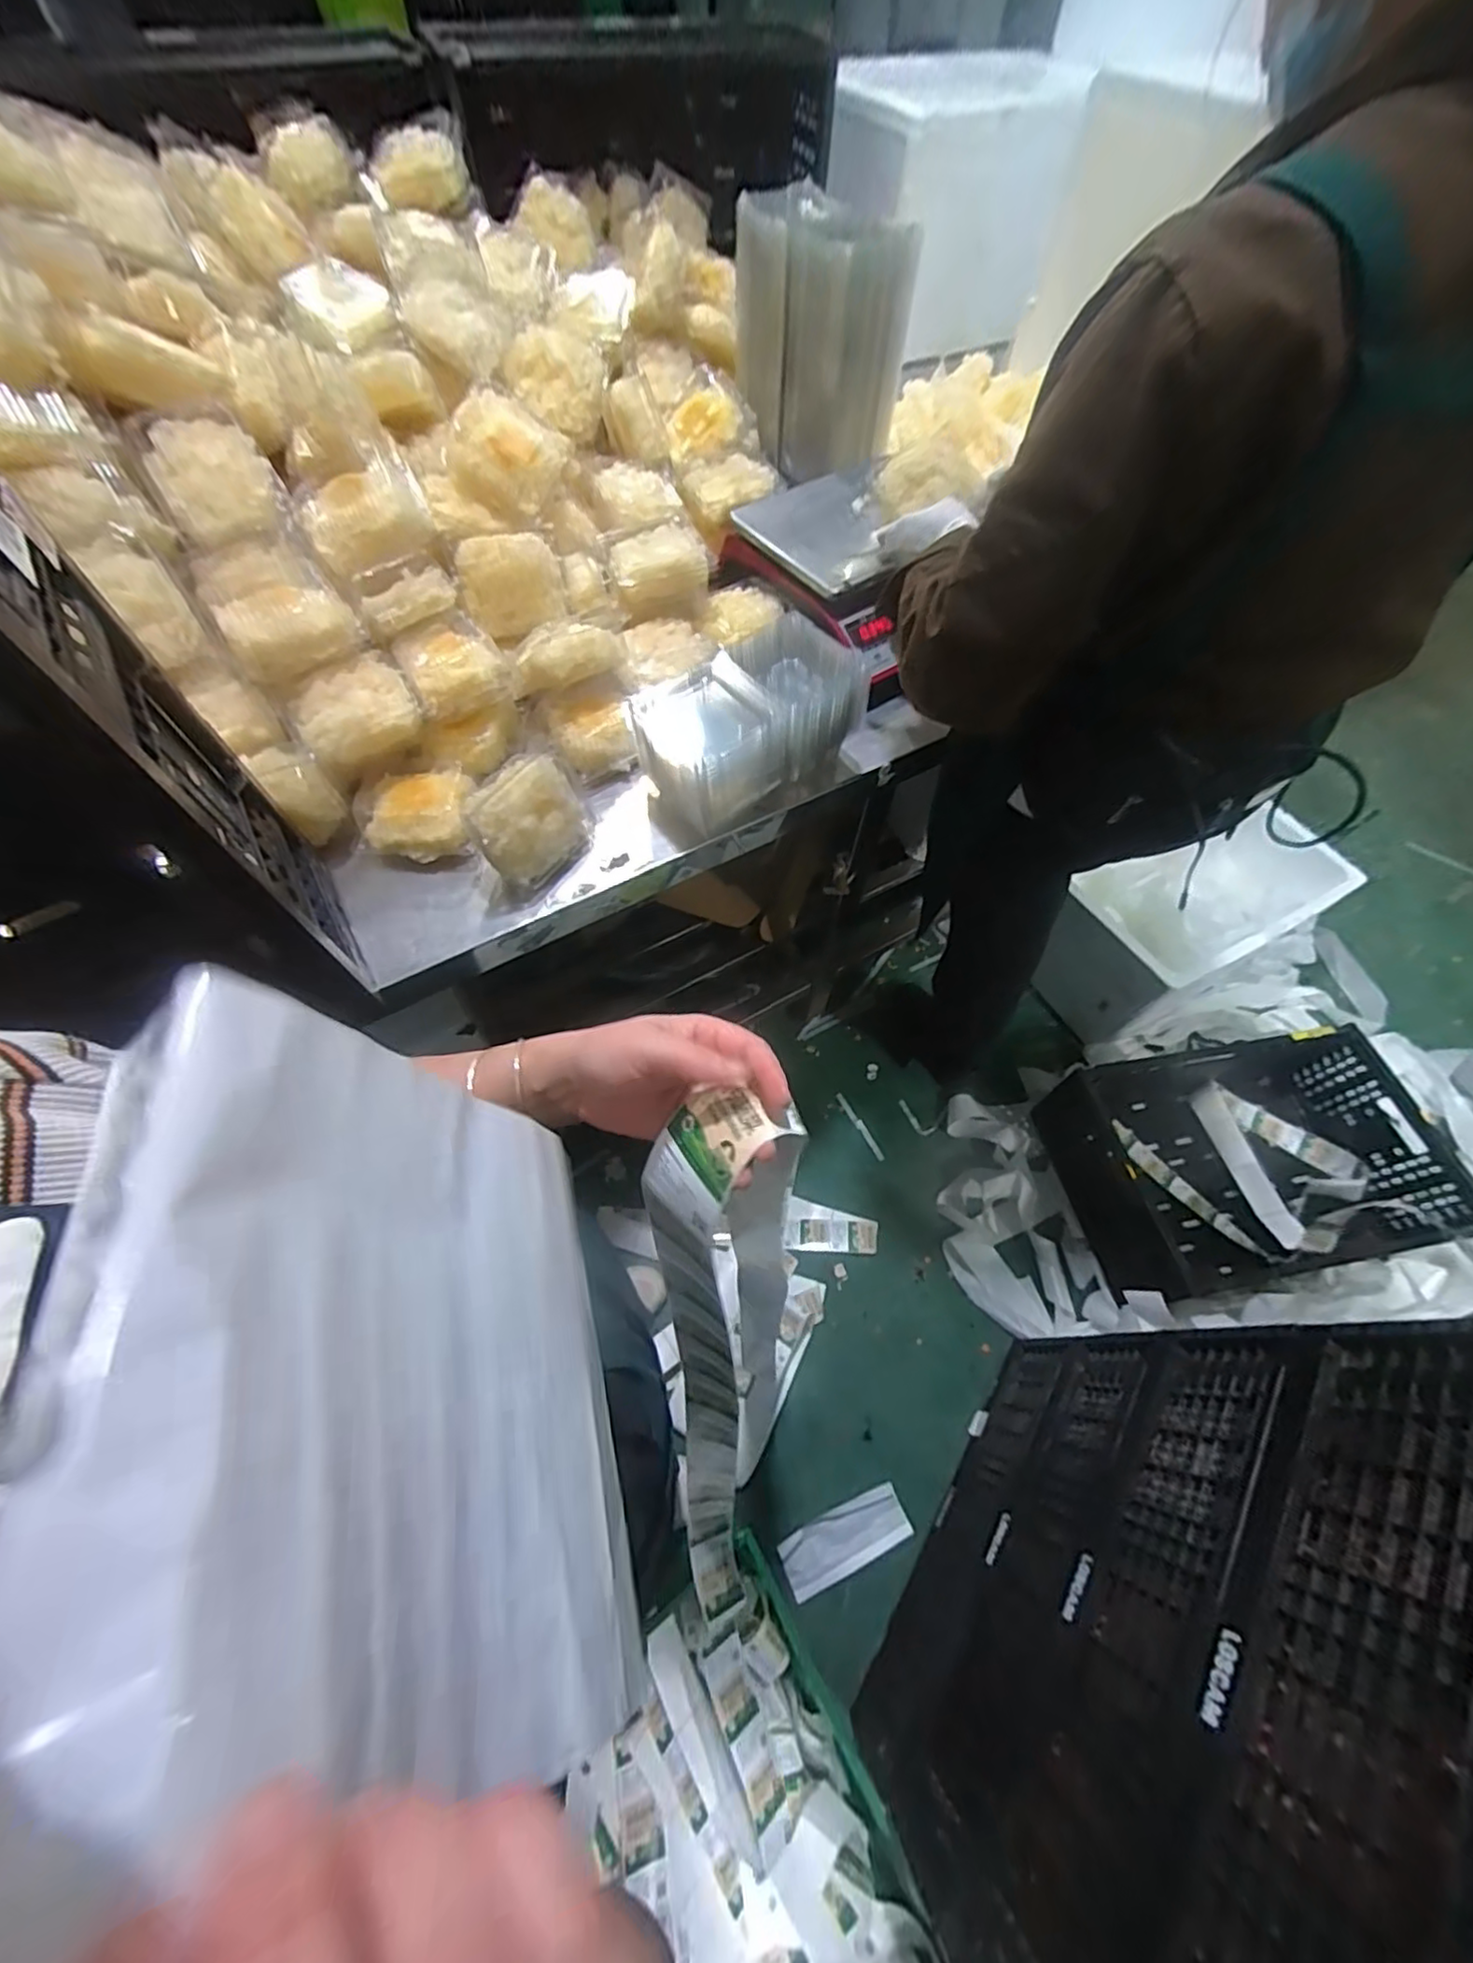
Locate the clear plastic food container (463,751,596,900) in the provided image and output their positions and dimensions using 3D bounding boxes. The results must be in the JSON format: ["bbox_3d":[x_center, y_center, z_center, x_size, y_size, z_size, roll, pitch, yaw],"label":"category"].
[{"bbox_3d":[-0.212,-0.169,0.674,0.055,0.115,0.127,22,63,39],"label":"clear plastic food container"}]

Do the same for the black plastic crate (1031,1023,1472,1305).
[{"bbox_3d":[0.956,0.333,1.225,0.628,0.177,0.390,-9,61,-6],"label":"black plastic crate"}]

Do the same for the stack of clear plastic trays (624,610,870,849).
[{"bbox_3d":[0.010,-0.282,0.738,0.234,0.142,0.142,-34,67,-18],"label":"stack of clear plastic trays"}]

